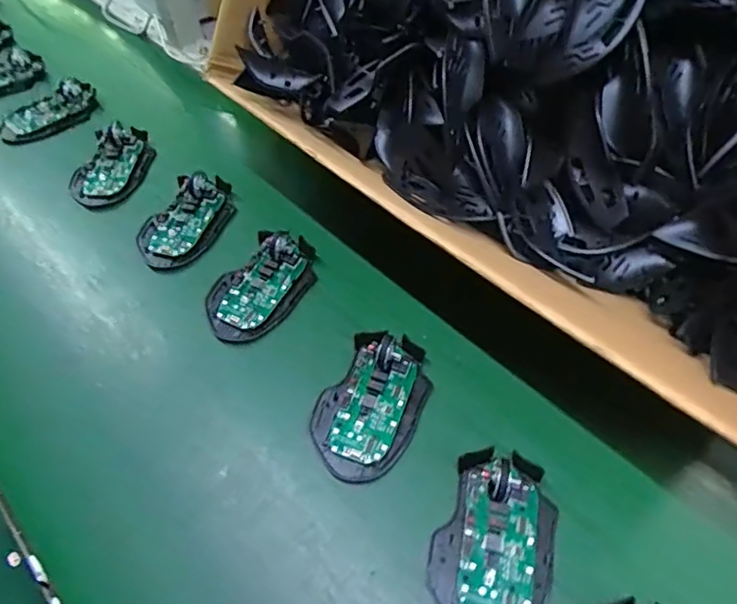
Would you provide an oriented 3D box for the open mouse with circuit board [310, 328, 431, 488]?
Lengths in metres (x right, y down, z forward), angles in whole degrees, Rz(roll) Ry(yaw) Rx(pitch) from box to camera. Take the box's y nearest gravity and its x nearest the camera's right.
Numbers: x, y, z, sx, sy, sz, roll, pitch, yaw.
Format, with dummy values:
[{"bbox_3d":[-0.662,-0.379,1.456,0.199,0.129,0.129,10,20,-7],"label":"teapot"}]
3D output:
[{"bbox_3d":[0.003,0.072,0.411,0.071,0.025,0.113,24,59,20],"label":"open mouse with circuit board"}]

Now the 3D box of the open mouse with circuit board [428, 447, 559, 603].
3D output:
[{"bbox_3d":[0.081,0.148,0.348,0.072,0.025,0.110,12,56,12],"label":"open mouse with circuit board"}]

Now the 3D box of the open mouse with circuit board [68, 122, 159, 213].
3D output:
[{"bbox_3d":[-0.274,-0.147,0.587,0.065,0.029,0.115,4,55,7],"label":"open mouse with circuit board"}]

